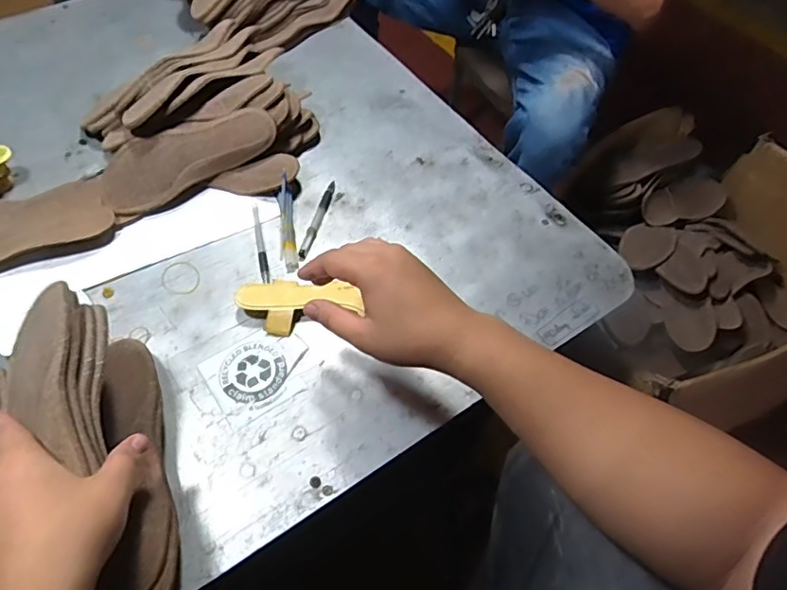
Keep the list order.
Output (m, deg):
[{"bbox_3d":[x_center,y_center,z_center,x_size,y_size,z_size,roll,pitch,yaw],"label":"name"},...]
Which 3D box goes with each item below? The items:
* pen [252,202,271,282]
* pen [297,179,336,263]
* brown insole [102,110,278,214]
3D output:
[{"bbox_3d":[-0.165,-0.061,0.663,0.010,0.007,0.134,-11,58,-9],"label":"pen"},{"bbox_3d":[-0.097,-0.101,0.699,0.012,0.010,0.137,13,58,6],"label":"pen"},{"bbox_3d":[-0.264,-0.180,0.682,0.225,0.016,0.077,-30,100,-8],"label":"brown insole"}]

